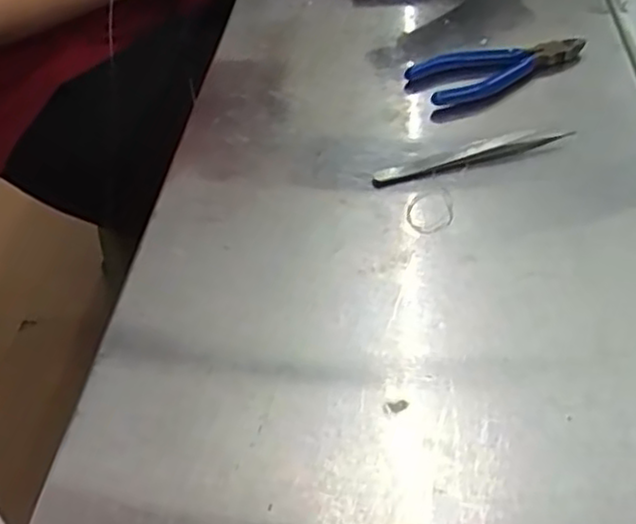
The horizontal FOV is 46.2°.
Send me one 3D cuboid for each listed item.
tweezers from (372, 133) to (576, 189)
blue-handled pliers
[{"bbox_3d":[0.095,-0.064,0.455,0.130,0.005,0.015,-17,45,-13],"label":"tweezers"},{"bbox_3d":[0.125,-0.138,0.524,0.127,0.020,0.040,-21,46,-17],"label":"blue-handled pliers"}]

